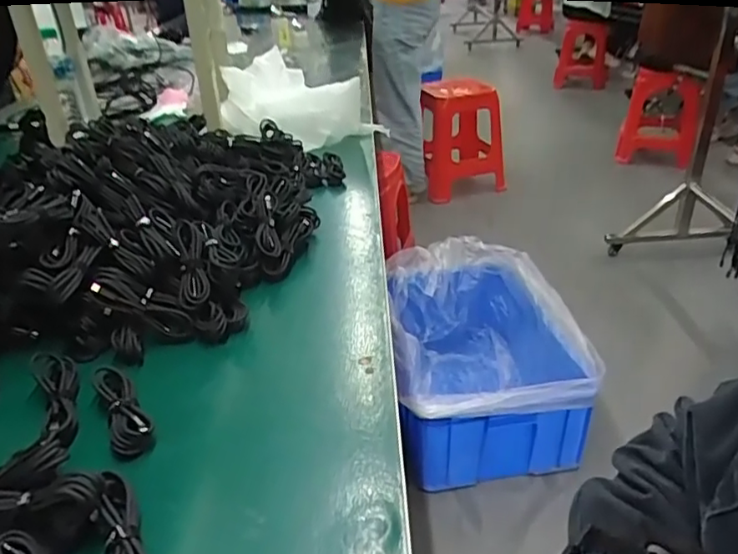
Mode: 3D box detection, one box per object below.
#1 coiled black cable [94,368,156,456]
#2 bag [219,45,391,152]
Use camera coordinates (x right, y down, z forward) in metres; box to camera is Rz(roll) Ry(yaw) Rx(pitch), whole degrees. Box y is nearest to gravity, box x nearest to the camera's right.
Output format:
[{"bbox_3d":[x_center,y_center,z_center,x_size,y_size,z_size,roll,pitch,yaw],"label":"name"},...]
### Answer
[{"bbox_3d":[-0.227,0.120,0.548,0.034,0.019,0.106,-20,34,-25],"label":"coiled black cable"},{"bbox_3d":[-0.145,-0.347,1.195,0.277,0.158,0.195,24,40,37],"label":"bag"}]

